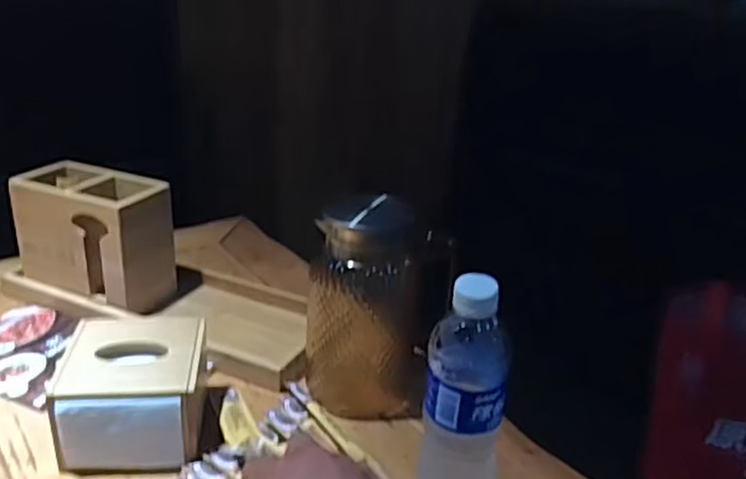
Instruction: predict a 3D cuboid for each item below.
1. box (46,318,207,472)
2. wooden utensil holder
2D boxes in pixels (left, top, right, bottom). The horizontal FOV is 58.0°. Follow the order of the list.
[{"bbox_3d":[-0.221,0.142,0.635,0.119,0.088,0.132,1,22,-7],"label":"box"},{"bbox_3d":[-0.341,-0.006,0.833,0.169,0.141,0.088,12,25,18],"label":"wooden utensil holder"}]

